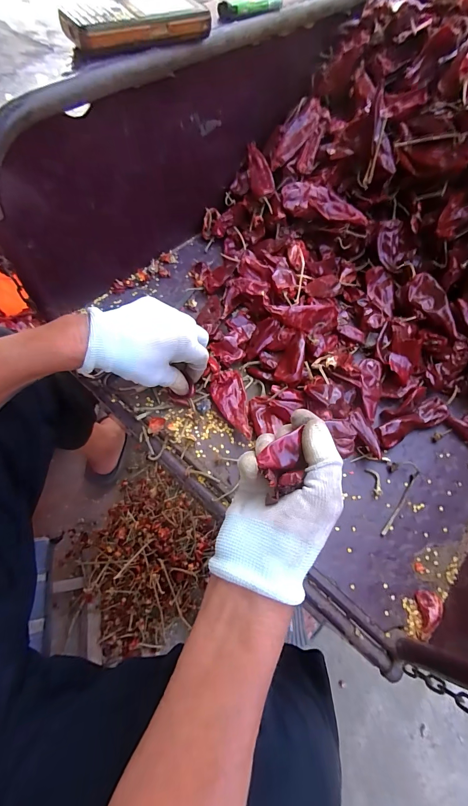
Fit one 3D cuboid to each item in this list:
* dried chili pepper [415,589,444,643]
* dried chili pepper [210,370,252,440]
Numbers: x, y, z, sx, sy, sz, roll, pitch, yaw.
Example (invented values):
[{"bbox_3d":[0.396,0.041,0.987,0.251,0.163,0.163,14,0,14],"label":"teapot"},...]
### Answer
[{"bbox_3d":[0.181,0.198,0.310,0.021,0.010,0.044,28,52,10],"label":"dried chili pepper"},{"bbox_3d":[-0.004,0.002,0.389,0.040,0.016,0.084,-7,66,-6],"label":"dried chili pepper"}]

